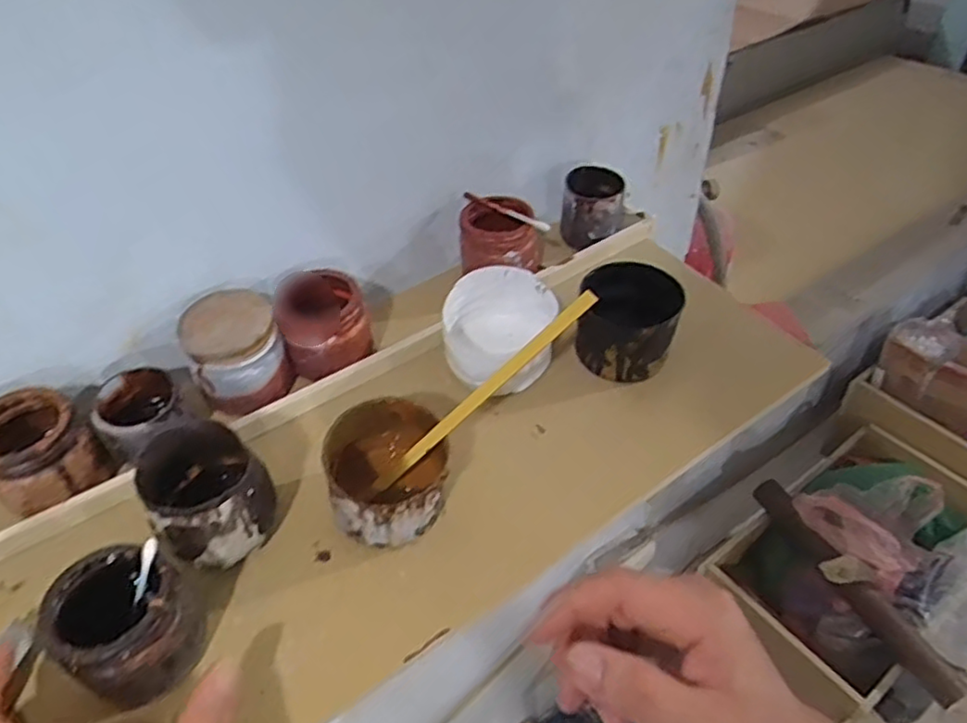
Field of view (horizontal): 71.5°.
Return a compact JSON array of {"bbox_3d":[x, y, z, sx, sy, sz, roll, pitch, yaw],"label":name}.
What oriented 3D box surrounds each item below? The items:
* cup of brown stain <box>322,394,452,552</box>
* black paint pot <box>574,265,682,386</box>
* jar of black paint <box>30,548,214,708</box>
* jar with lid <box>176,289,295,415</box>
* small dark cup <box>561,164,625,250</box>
[{"bbox_3d":[-0.052,0.061,0.364,0.063,0.053,0.068,-2,43,2],"label":"cup of brown stain"},{"bbox_3d":[0.096,-0.026,0.446,0.061,0.051,0.062,-2,43,2],"label":"black paint pot"},{"bbox_3d":[-0.162,0.120,0.308,0.048,0.056,0.054,28,52,30],"label":"jar of black paint"},{"bbox_3d":[-0.153,-0.004,0.422,0.054,0.059,0.052,-2,43,2],"label":"jar with lid"},{"bbox_3d":[0.086,-0.122,0.529,0.048,0.050,0.041,6,44,11],"label":"small dark cup"}]

